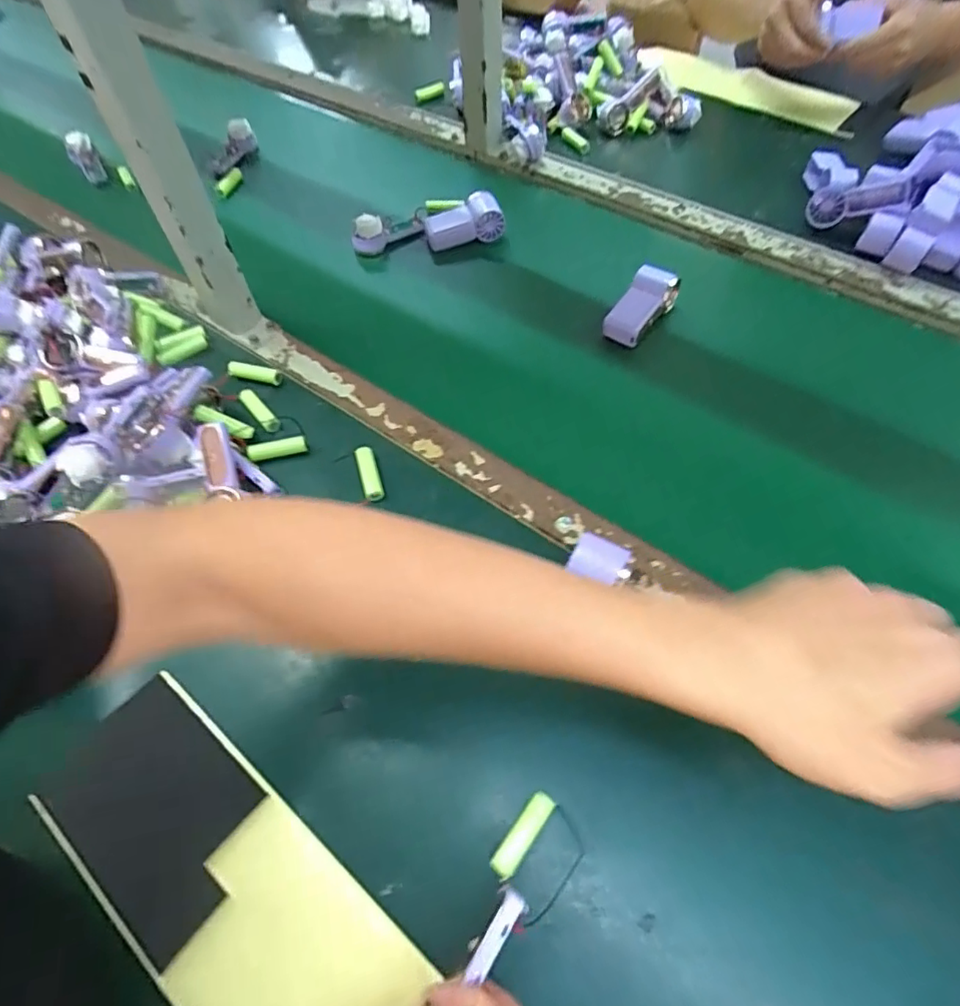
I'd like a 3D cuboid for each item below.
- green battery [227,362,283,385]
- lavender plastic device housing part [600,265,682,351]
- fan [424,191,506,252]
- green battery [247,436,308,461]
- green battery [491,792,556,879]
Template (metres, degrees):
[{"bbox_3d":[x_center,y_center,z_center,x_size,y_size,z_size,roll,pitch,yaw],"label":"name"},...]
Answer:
[{"bbox_3d":[-0.226,-0.131,0.580,0.054,0.016,0.017,13,60,10],"label":"green battery"},{"bbox_3d":[0.166,-0.202,0.596,0.043,0.032,0.087,38,84,22],"label":"lavender plastic device housing part"},{"bbox_3d":[-0.020,-0.337,0.693,0.095,0.046,0.030,-11,58,13],"label":"fan"},{"bbox_3d":[-0.185,-0.050,0.525,0.052,0.012,0.014,-14,59,-6],"label":"green battery"},{"bbox_3d":[0.027,0.207,0.358,0.015,0.011,0.052,34,66,20],"label":"green battery"}]

